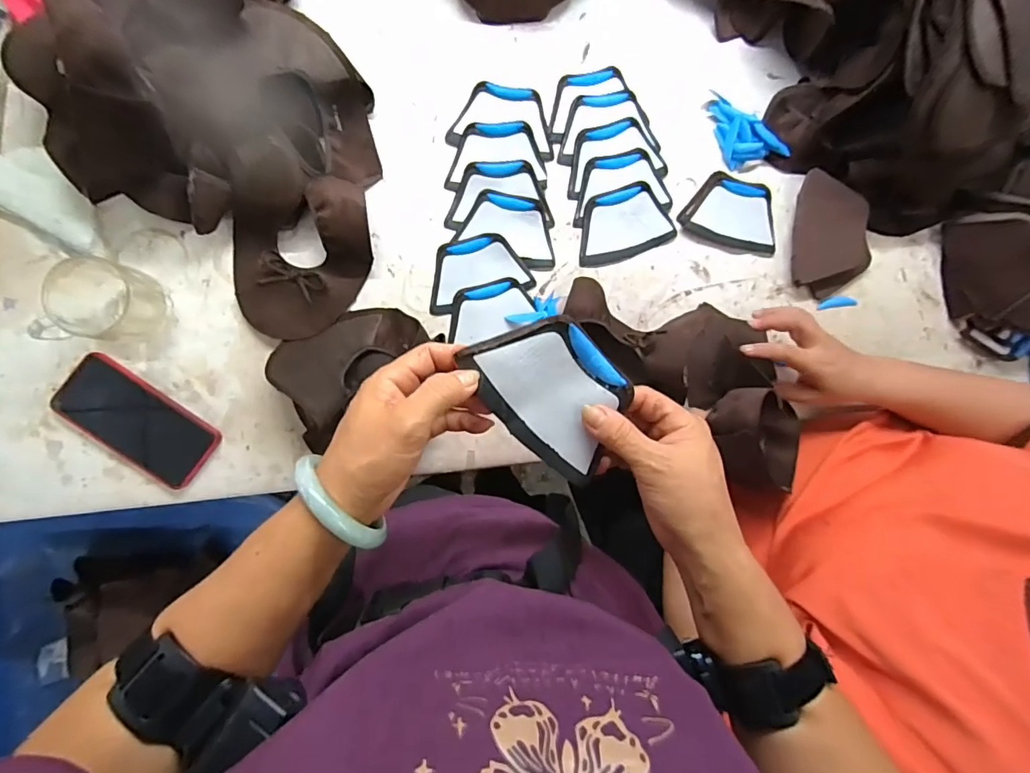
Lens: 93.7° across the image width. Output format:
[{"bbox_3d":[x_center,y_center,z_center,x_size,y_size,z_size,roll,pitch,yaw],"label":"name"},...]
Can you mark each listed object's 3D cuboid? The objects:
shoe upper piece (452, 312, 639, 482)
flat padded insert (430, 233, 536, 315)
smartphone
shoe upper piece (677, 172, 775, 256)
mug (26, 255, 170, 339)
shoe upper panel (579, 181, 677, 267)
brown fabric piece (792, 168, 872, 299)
[{"bbox_3d":[0.029,0.004,0.319,0.079,0.024,0.115,-41,95,-4],"label":"shoe upper piece"},{"bbox_3d":[-0.045,-0.135,0.556,0.120,0.013,0.074,-18,93,-5],"label":"flat padded insert"},{"bbox_3d":[-0.406,0.039,0.517,0.159,0.013,0.080,36,87,-5],"label":"smartphone"},{"bbox_3d":[0.269,-0.215,0.587,0.122,0.015,0.081,15,89,-6],"label":"shoe upper piece"},{"bbox_3d":[-0.411,-0.083,0.487,0.094,0.073,0.076,3,91,-6],"label":"mug"},{"bbox_3d":[0.129,-0.195,0.574,0.115,0.015,0.078,-18,93,-5],"label":"shoe upper panel"},{"bbox_3d":[0.386,-0.185,0.589,0.094,0.030,0.138,-3,91,-6],"label":"brown fabric piece"}]

